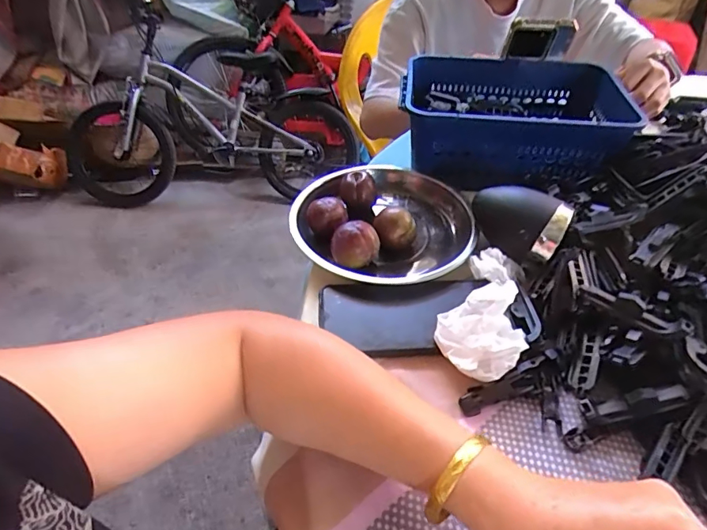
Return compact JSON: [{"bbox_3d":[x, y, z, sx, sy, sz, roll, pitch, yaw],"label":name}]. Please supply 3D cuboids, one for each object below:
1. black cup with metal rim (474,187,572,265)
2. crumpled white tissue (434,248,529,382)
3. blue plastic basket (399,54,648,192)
[{"bbox_3d":[0.154,-0.038,0.441,0.084,0.054,0.057,18,47,18],"label":"black cup with metal rim"},{"bbox_3d":[0.107,0.030,0.387,0.064,0.044,0.132,9,45,9],"label":"crumpled white tissue"},{"bbox_3d":[0.187,-0.180,0.572,0.233,0.083,0.180,4,44,4],"label":"blue plastic basket"}]

